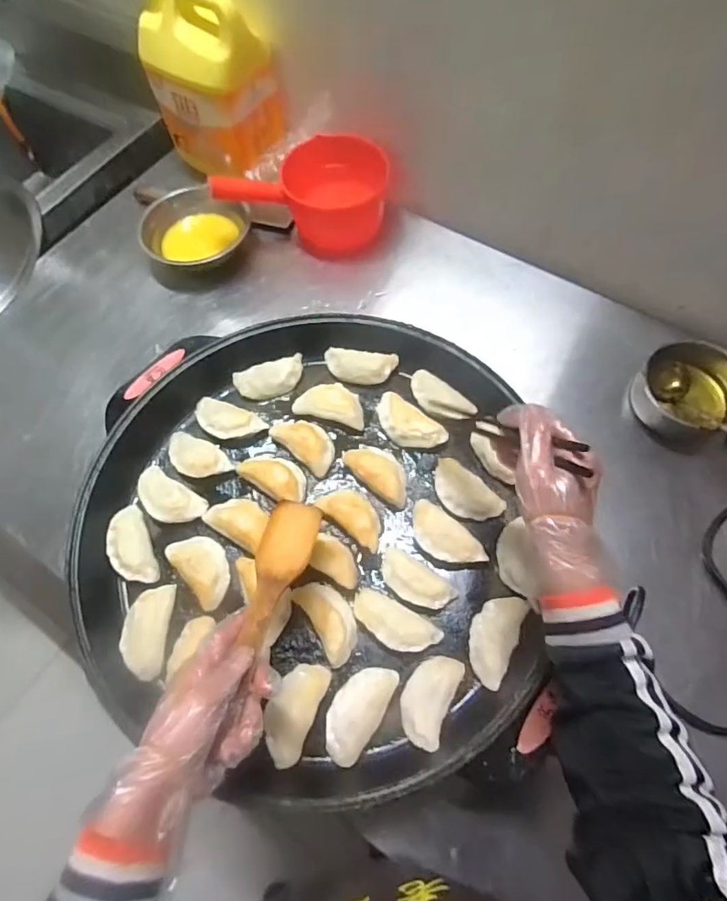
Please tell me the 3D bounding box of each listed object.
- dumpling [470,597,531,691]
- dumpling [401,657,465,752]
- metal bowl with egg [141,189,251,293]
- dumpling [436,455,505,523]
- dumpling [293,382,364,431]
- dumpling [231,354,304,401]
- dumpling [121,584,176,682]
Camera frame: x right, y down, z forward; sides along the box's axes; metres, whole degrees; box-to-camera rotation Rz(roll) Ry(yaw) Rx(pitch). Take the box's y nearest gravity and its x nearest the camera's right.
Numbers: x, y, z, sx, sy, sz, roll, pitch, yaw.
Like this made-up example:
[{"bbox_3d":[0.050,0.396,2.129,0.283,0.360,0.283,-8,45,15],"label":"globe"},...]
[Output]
[{"bbox_3d":[0.139,0.197,0.539,0.047,0.017,0.097,26,68,14],"label":"dumpling"},{"bbox_3d":[0.066,0.251,0.515,0.048,0.015,0.087,24,67,13],"label":"dumpling"},{"bbox_3d":[-0.280,-0.357,0.855,0.175,0.069,0.152,-23,66,-9],"label":"metal bowl with egg"},{"bbox_3d":[0.119,0.049,0.604,0.046,0.019,0.093,-37,69,-15],"label":"dumpling"},{"bbox_3d":[-0.040,-0.065,0.666,0.094,0.021,0.054,16,66,10],"label":"dumpling"},{"bbox_3d":[-0.126,-0.098,0.691,0.094,0.023,0.042,-18,65,-7],"label":"dumpling"},{"bbox_3d":[-0.237,0.196,0.554,0.051,0.018,0.096,1,64,2],"label":"dumpling"}]

